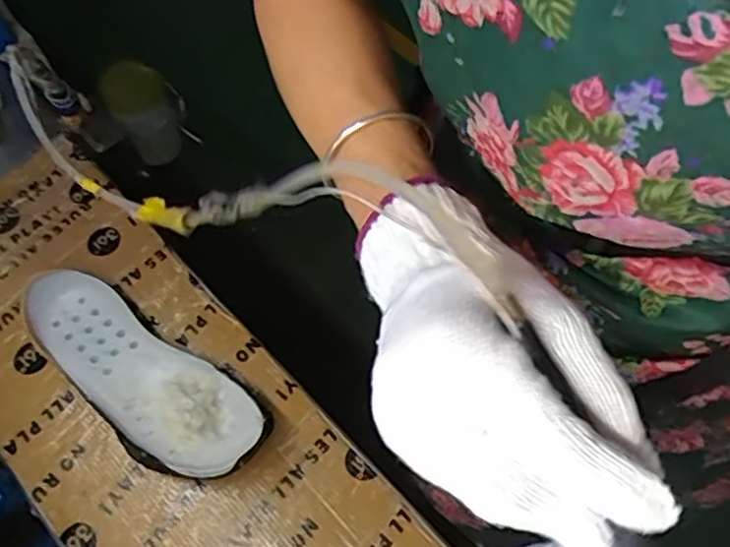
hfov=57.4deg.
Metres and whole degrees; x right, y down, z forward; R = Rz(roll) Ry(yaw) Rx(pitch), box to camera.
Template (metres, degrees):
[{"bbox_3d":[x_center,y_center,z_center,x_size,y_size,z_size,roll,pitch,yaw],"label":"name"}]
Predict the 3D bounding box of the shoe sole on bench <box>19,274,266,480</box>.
[{"bbox_3d":[-0.198,0.089,0.587,0.243,0.048,0.085,34,69,15],"label":"shoe sole on bench"}]

